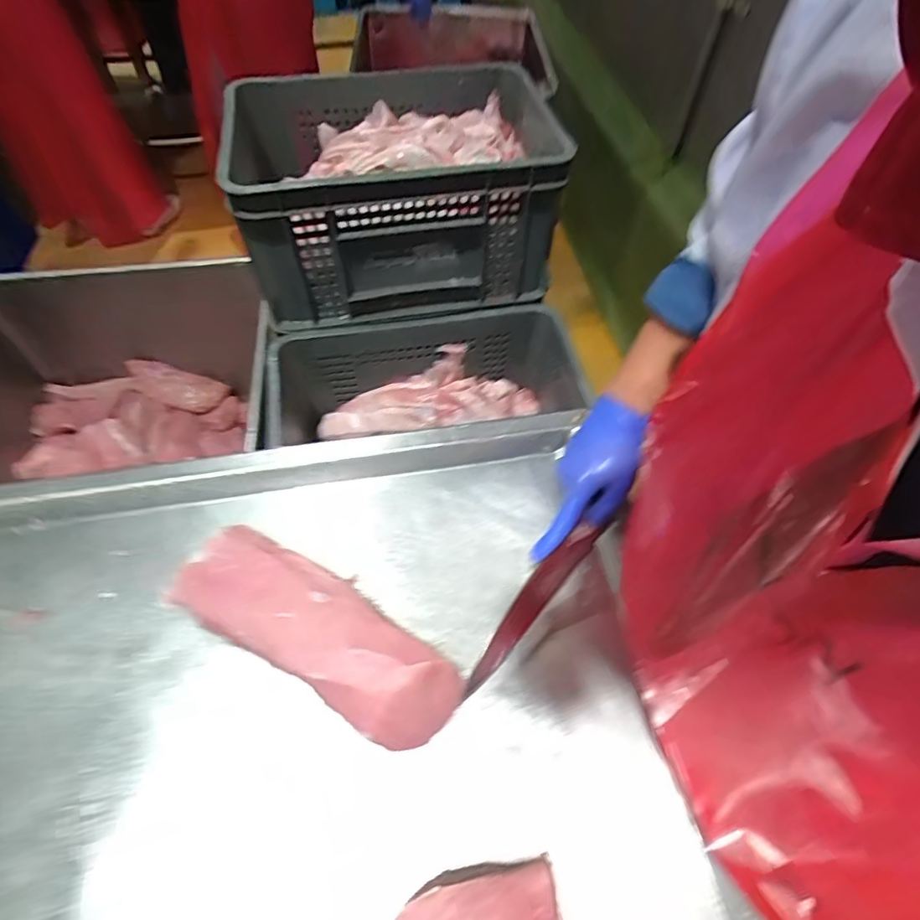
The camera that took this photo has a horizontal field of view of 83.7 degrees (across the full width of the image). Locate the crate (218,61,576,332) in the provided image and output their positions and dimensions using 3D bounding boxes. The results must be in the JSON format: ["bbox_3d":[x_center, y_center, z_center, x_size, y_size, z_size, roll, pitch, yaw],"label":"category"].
[{"bbox_3d":[-0.114,-0.482,0.917,0.539,0.238,0.392,-7,57,-6],"label":"crate"}]

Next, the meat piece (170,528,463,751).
[{"bbox_3d":[-0.144,0.166,0.507,0.299,0.054,0.099,27,60,15],"label":"meat piece"}]

